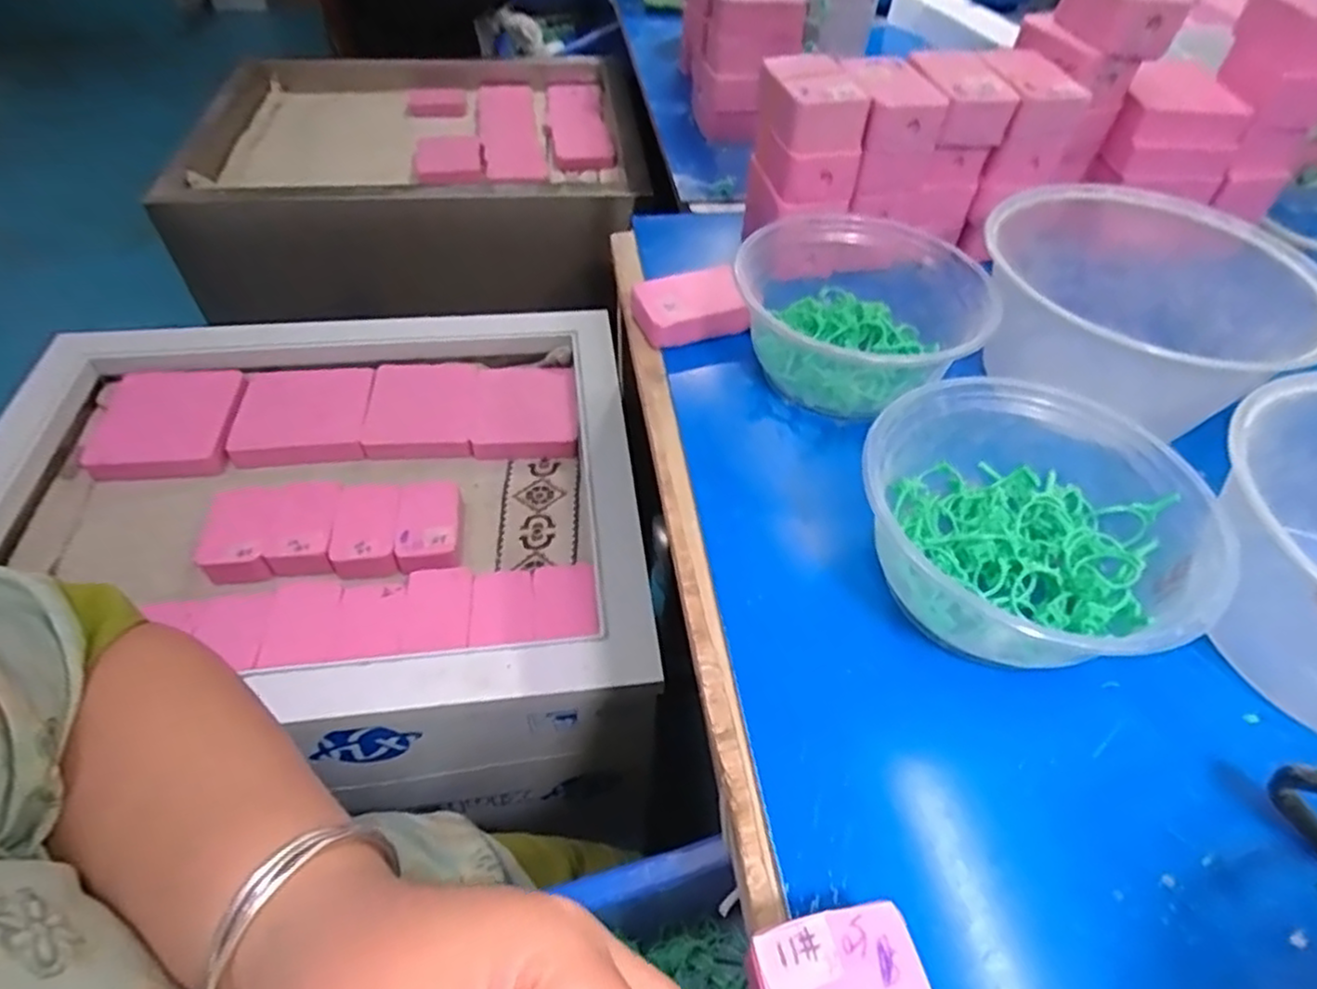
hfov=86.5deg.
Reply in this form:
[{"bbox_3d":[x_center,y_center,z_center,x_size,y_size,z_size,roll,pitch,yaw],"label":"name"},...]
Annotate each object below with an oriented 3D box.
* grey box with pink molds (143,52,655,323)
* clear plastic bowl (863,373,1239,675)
[{"bbox_3d":[-0.294,-0.404,0.901,0.512,0.180,0.406,-5,50,-7],"label":"grey box with pink molds"},{"bbox_3d":[0.153,0.006,0.305,0.128,0.061,0.125,1,49,-2],"label":"clear plastic bowl"}]

